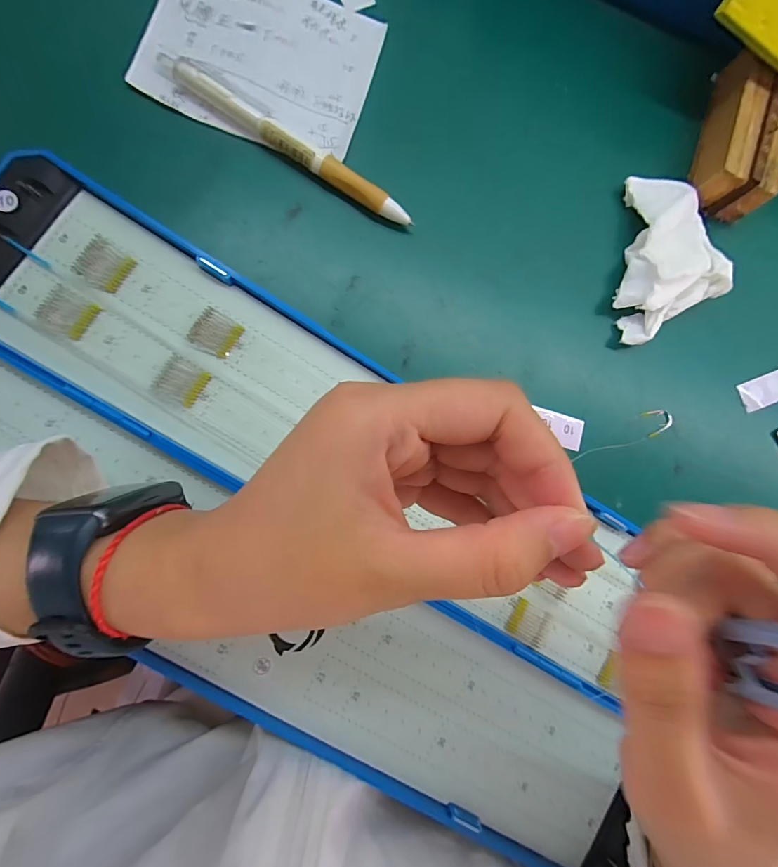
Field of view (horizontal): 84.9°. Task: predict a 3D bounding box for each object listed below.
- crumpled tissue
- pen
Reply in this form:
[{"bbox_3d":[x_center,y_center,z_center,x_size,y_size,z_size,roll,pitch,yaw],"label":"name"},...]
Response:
[{"bbox_3d":[0.167,-0.099,0.250,0.063,0.021,0.098,10,86,-8],"label":"crumpled tissue"},{"bbox_3d":[-0.052,-0.152,0.220,0.145,0.011,0.013,32,83,-6],"label":"pen"}]

